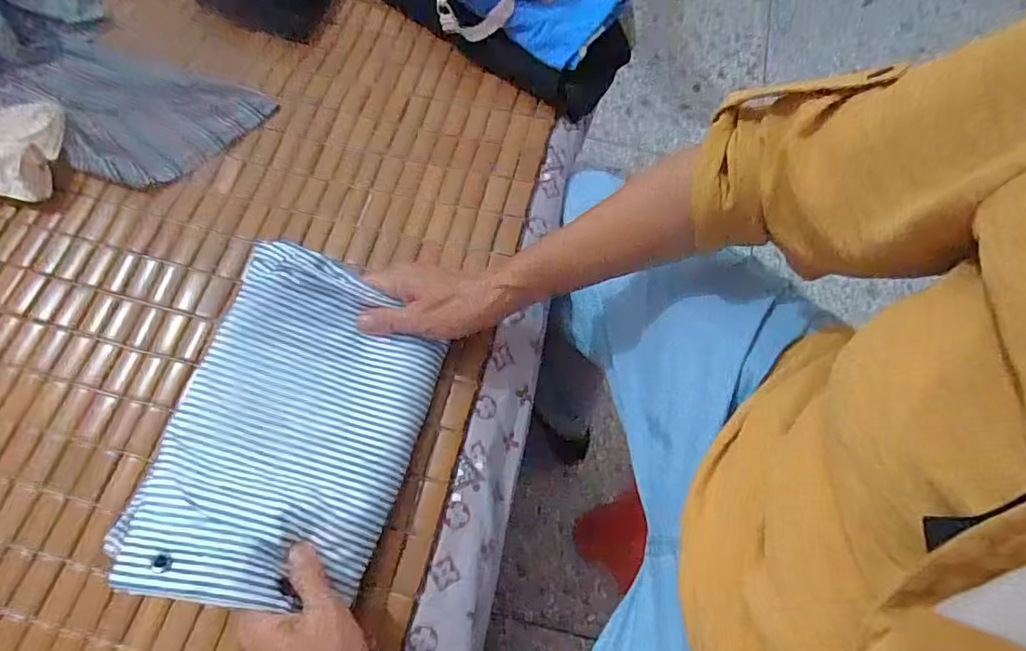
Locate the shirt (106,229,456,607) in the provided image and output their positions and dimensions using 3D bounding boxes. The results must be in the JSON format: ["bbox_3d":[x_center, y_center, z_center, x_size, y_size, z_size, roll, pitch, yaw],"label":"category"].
[{"bbox_3d":[-0.149,0.070,0.410,0.158,0.029,0.234,22,62,-16],"label":"shirt"}]

